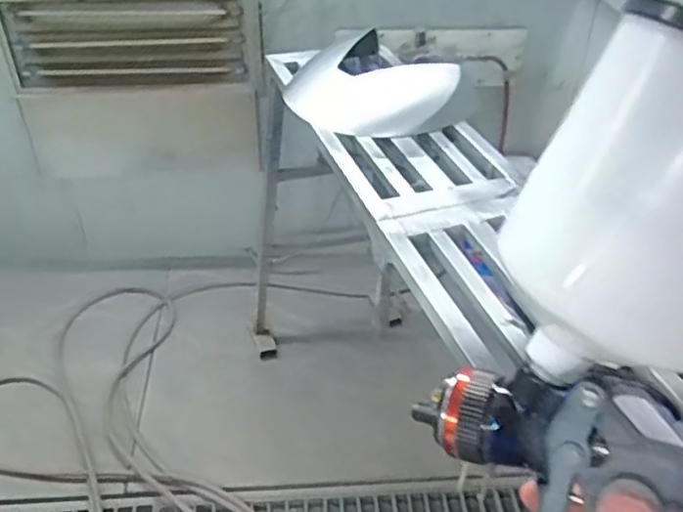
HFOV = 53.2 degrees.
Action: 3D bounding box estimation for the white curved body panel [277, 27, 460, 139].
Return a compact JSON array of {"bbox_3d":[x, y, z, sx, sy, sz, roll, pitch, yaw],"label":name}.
[{"bbox_3d":[0.062,-0.349,1.368,0.279,0.116,0.253,-27,46,-34],"label":"white curved body panel"}]

